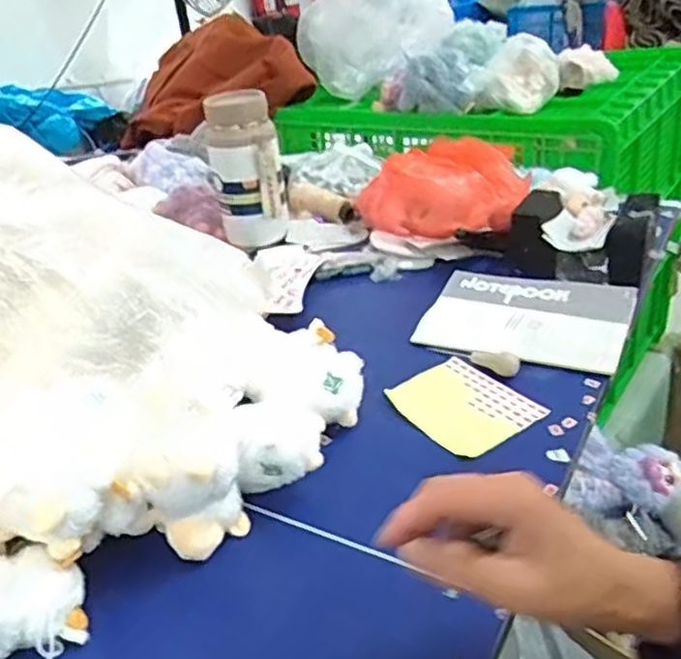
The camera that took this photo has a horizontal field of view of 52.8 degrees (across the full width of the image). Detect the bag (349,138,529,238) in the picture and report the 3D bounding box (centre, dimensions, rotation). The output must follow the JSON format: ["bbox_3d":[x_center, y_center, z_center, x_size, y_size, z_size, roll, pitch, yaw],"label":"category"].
[{"bbox_3d":[0.137,-0.181,0.911,0.212,0.111,0.137,4,31,17],"label":"bag"}]

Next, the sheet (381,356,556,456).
[{"bbox_3d":[0.109,0.065,0.618,0.096,0.009,0.116,-24,34,-28],"label":"sheet"}]

